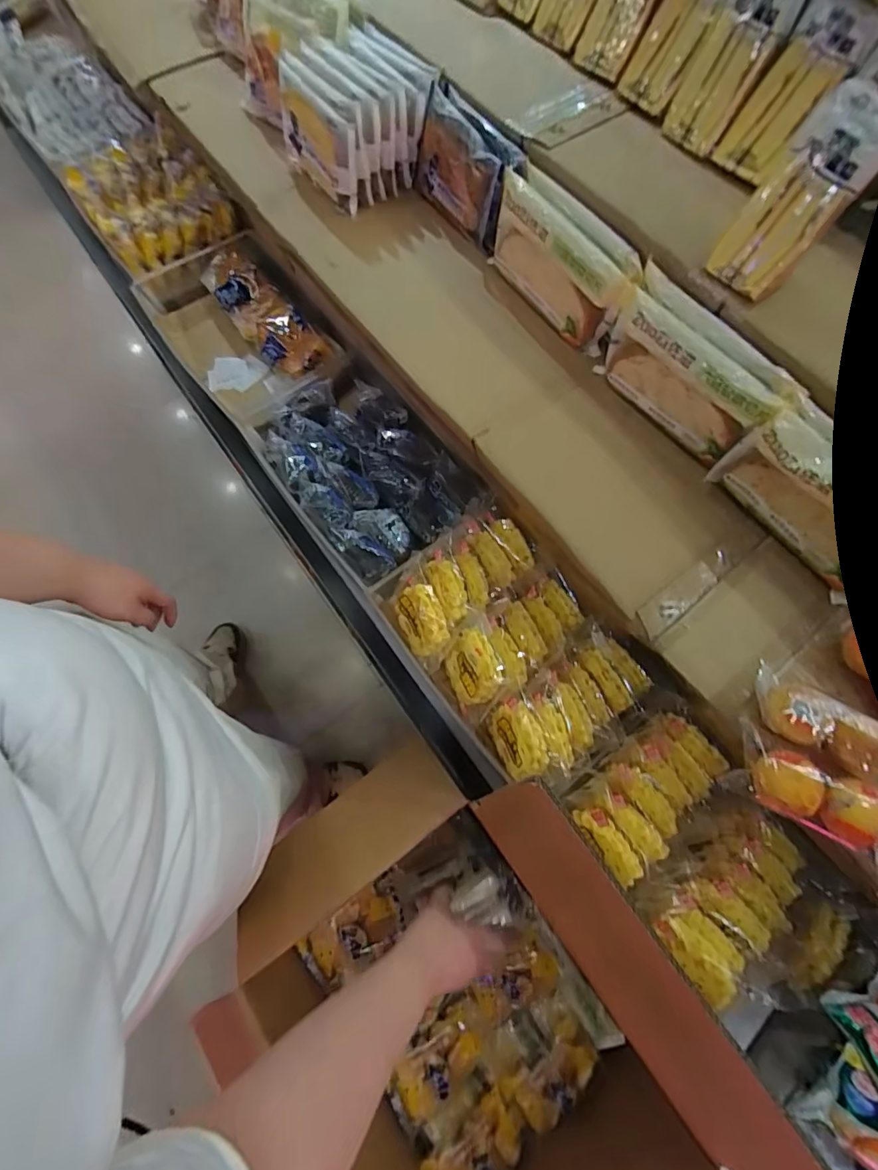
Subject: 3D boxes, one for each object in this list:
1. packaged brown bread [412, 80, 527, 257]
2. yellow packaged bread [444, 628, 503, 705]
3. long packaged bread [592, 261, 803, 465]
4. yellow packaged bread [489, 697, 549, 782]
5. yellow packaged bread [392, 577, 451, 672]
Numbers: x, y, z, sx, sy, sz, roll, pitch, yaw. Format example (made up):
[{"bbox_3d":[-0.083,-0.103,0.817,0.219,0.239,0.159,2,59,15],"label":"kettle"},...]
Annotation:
[{"bbox_3d":[0.035,-0.477,0.577,0.051,0.093,0.150,-33,76,-12],"label":"packaged brown bread"},{"bbox_3d":[0.037,0.099,0.560,0.026,0.073,0.072,-8,53,-33],"label":"yellow packaged bread"},{"bbox_3d":[0.243,-0.210,0.488,0.062,0.083,0.176,-37,77,-13],"label":"long packaged bread"},{"bbox_3d":[0.084,0.164,0.531,0.044,0.057,0.078,-14,73,-7],"label":"yellow packaged bread"},{"bbox_3d":[-0.018,0.040,0.580,0.038,0.081,0.095,-27,66,-34],"label":"yellow packaged bread"}]

